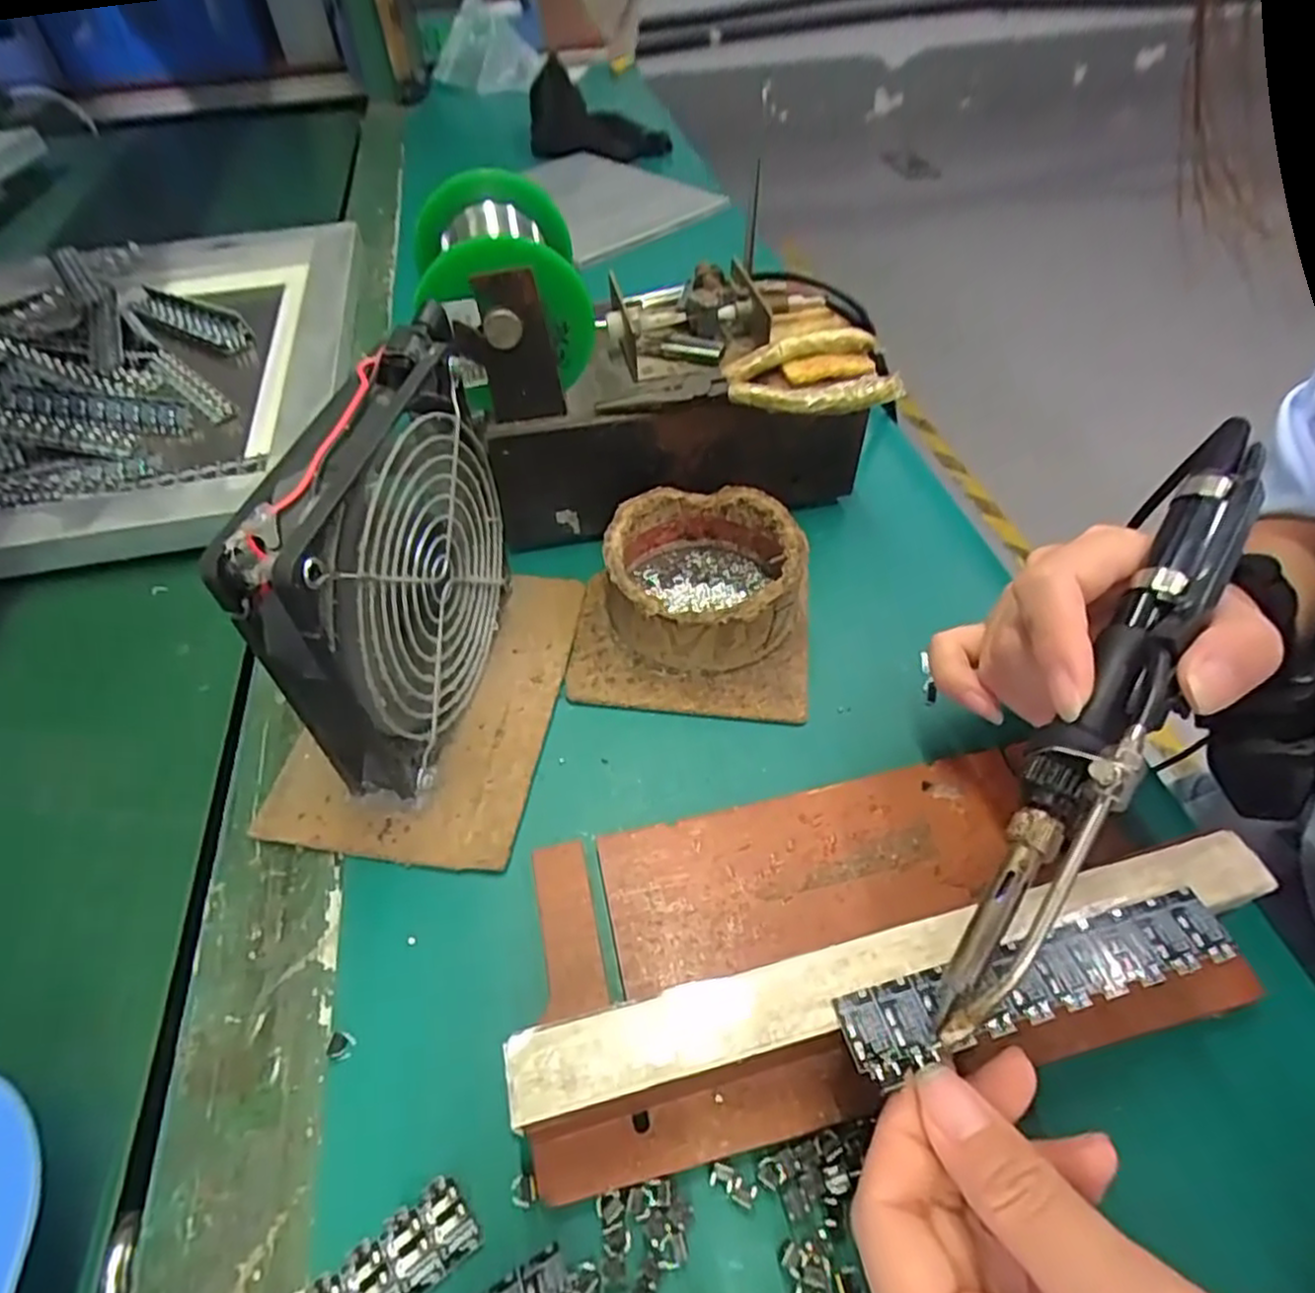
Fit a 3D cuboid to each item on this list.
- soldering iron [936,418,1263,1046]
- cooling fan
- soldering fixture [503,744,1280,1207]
[{"bbox_3d":[0.127,0.011,0.200,0.022,0.023,0.202,28,73,23],"label":"soldering iron"},{"bbox_3d":[-0.089,-0.028,0.264,0.028,0.127,0.127,6,50,8],"label":"cooling fan"},{"bbox_3d":[0.064,0.080,0.224,0.214,0.041,0.101,-11,50,-7],"label":"soldering fixture"}]

